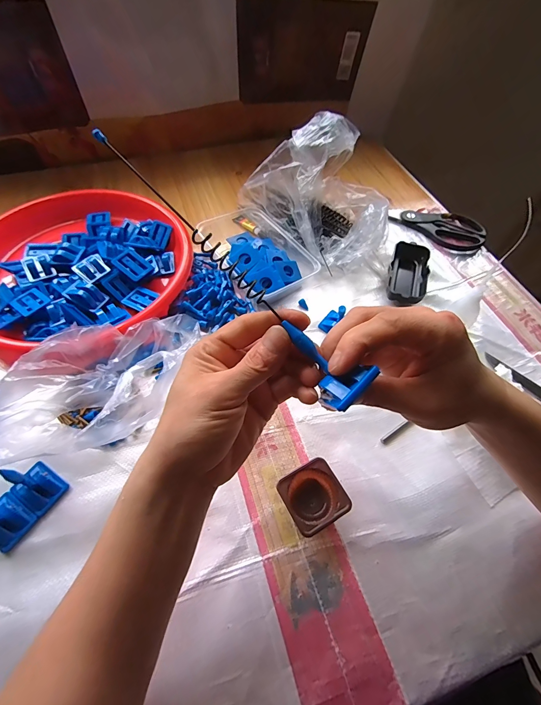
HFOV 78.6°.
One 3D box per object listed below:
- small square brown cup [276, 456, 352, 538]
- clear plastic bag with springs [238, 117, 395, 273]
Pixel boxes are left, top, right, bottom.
[{"bbox_3d":[0.040,0.137,0.314,0.054,0.027,0.054,-25,62,-17],"label":"small square brown cup"},{"bbox_3d":[0.087,-0.241,0.485,0.169,0.137,0.213,-34,65,-22],"label":"clear plastic bag with springs"}]

